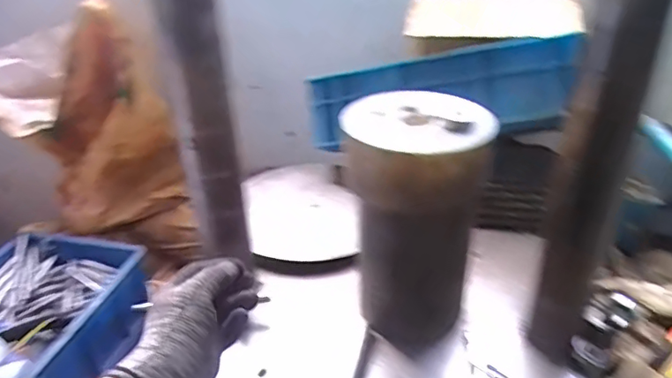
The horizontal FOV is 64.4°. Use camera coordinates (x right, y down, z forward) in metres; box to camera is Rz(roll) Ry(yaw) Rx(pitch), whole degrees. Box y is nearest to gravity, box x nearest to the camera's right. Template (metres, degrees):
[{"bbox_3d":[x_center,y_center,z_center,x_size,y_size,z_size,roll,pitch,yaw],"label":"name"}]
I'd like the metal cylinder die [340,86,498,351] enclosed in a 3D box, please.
[{"bbox_3d":[0.086,0.034,0.602,0.141,0.252,0.140,-1,31,2],"label":"metal cylinder die"}]

